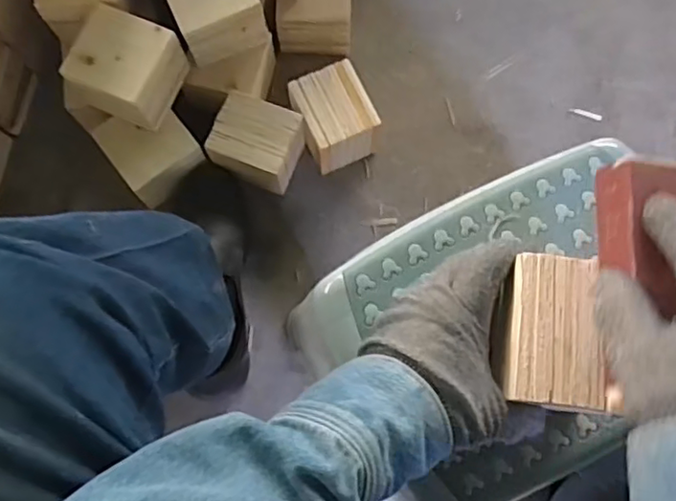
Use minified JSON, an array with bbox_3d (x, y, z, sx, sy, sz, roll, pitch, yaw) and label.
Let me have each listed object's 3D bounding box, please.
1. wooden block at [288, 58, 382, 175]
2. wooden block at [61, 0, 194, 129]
[{"bbox_3d":[-0.004,-0.166,0.800,0.086,0.097,0.098,-23,78,-5],"label":"wooden block"},{"bbox_3d":[-0.244,-0.209,0.721,0.106,0.084,0.104,24,78,5],"label":"wooden block"}]

